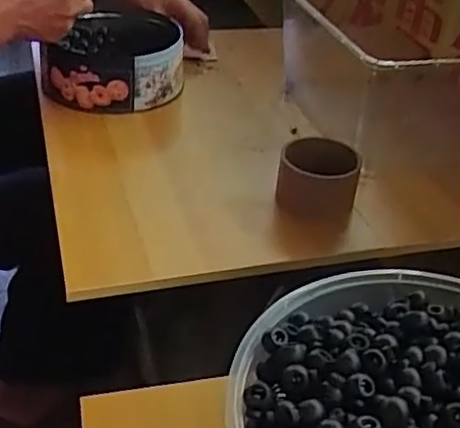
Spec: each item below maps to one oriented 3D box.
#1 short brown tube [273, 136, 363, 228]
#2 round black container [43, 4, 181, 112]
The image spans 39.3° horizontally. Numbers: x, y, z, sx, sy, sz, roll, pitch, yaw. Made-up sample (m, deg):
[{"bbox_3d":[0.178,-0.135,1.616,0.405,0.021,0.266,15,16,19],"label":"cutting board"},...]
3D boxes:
[{"bbox_3d":[0.092,-0.034,0.677,0.080,0.058,0.076,12,36,11],"label":"short brown tube"},{"bbox_3d":[-0.155,-0.219,0.882,0.179,0.075,0.224,3,35,-2],"label":"round black container"}]

